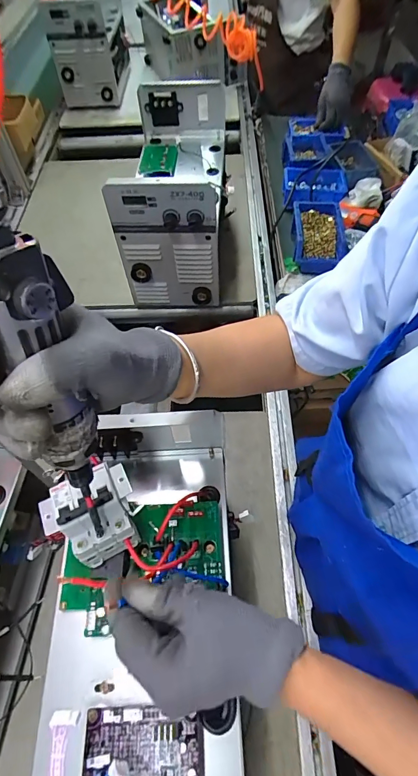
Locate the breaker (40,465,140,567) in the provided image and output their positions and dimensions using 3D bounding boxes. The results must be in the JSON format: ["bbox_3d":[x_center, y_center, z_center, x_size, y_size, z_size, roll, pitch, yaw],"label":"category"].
[{"bbox_3d":[-0.107,0.119,0.363,0.079,0.064,0.069,-22,60,-12],"label":"breaker"}]

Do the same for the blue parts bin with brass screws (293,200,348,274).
[{"bbox_3d":[0.240,-0.335,0.874,0.109,0.067,0.175,3,58,5],"label":"blue parts bin with brass screws"}]

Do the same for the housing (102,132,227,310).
[{"bbox_3d":[-0.062,-0.397,0.824,0.177,0.281,0.375,2,58,5],"label":"housing"}]

